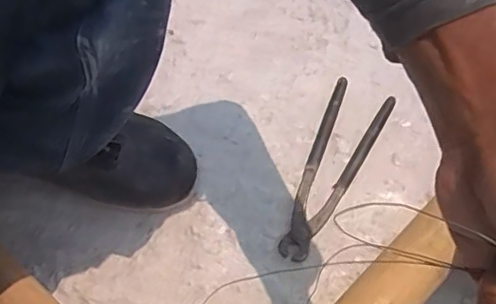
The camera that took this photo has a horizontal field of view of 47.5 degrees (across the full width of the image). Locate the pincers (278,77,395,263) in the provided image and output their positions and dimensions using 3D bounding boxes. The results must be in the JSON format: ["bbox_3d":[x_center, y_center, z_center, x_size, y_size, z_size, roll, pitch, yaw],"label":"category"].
[{"bbox_3d":[0.092,0.019,0.630,0.067,0.023,0.217,24,68,12],"label":"pincers"}]

